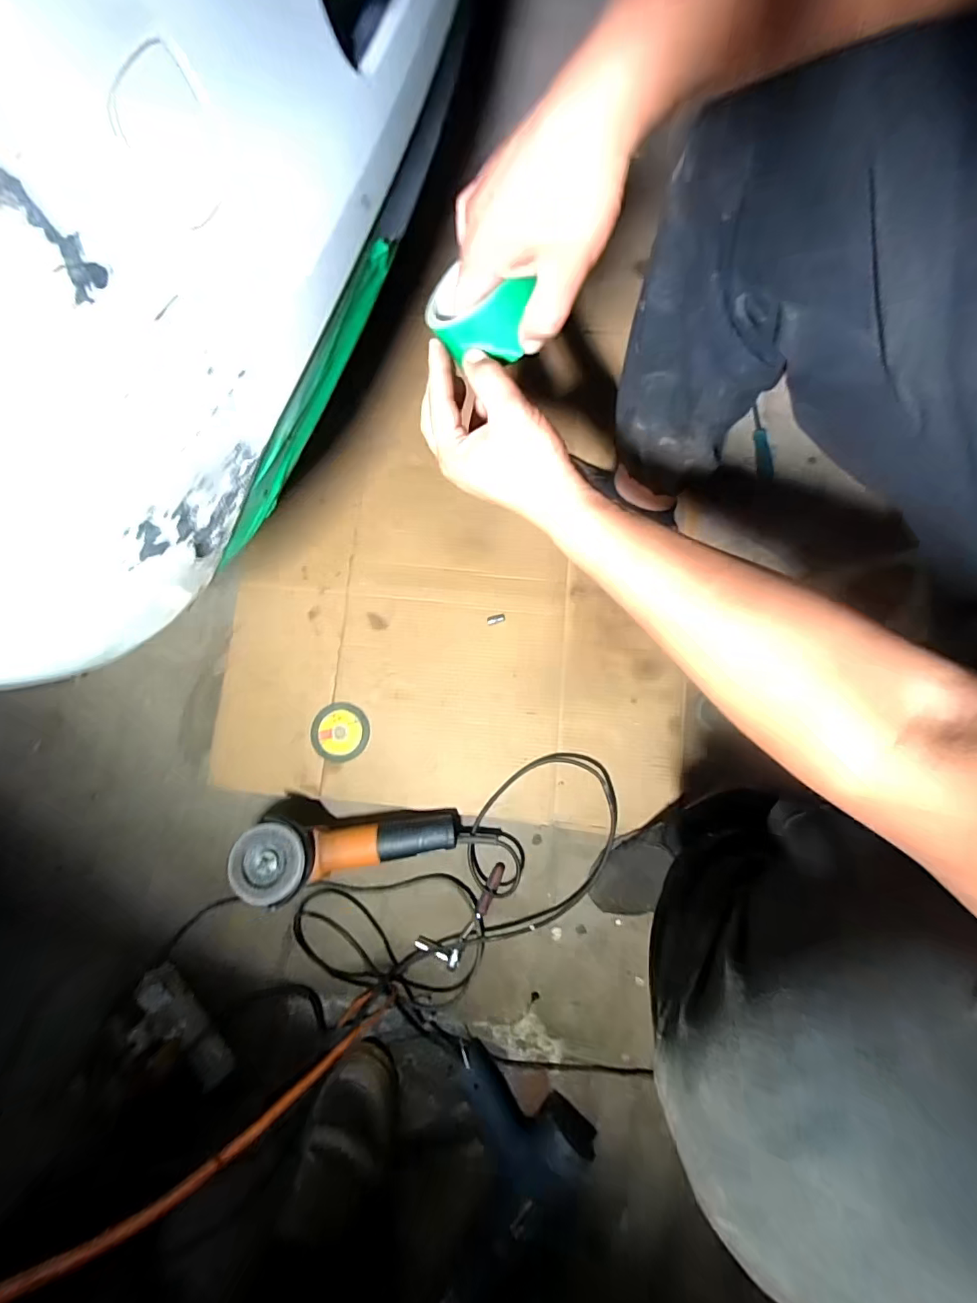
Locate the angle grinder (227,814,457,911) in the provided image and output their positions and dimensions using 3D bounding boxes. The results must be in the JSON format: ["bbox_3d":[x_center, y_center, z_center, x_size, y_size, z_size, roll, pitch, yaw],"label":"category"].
[{"bbox_3d":[-0.189,0.264,0.656,0.289,0.090,0.101,-7,78,0],"label":"angle grinder"}]

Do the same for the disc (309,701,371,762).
[{"bbox_3d":[-0.225,0.122,0.730,0.086,0.004,0.086,2,78,2],"label":"disc"}]

